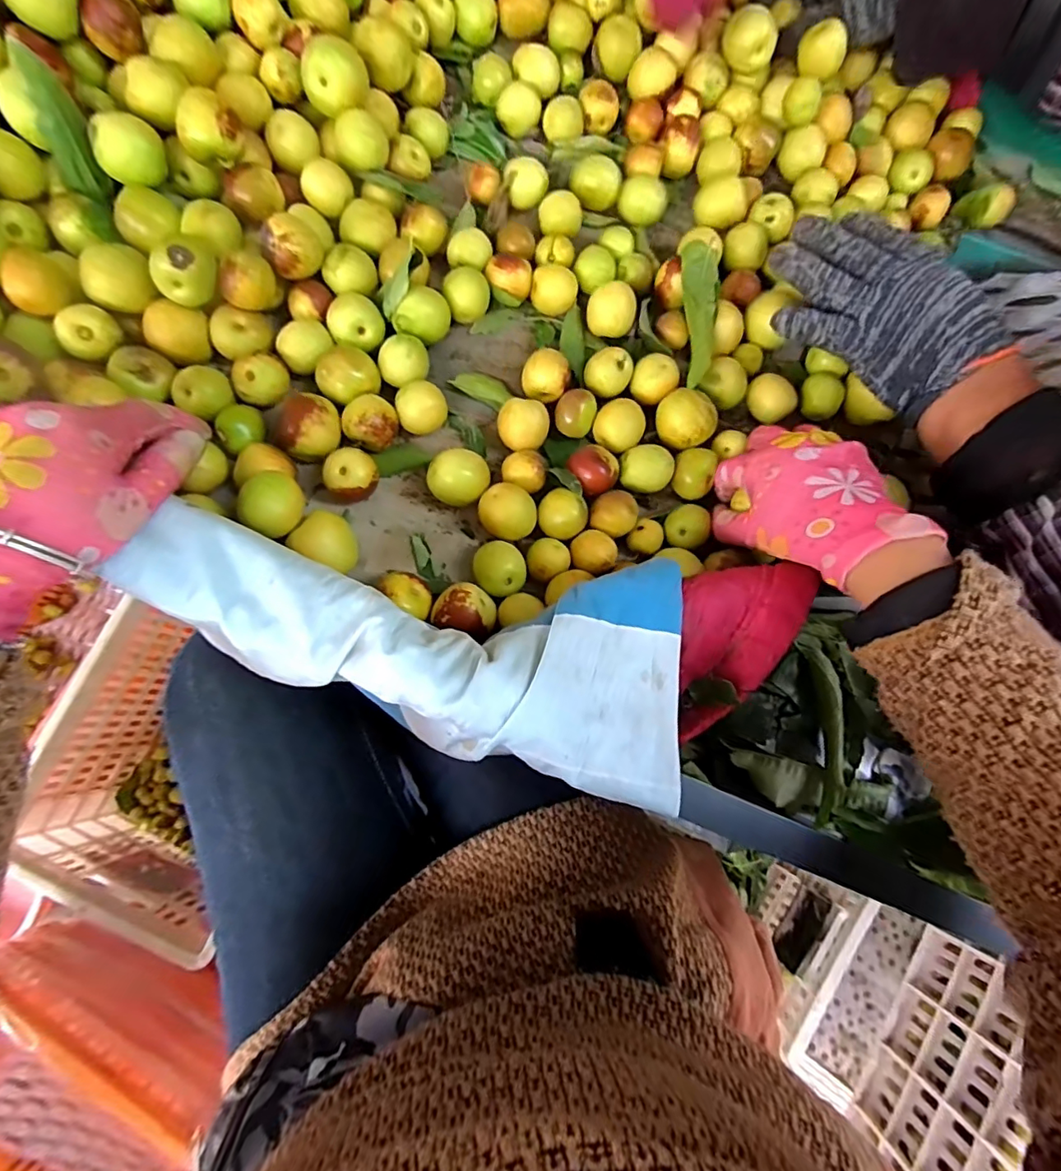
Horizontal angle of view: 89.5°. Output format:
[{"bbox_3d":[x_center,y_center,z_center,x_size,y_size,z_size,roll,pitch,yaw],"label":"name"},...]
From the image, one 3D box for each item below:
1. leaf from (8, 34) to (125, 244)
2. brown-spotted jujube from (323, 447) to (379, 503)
[{"bbox_3d":[-0.274,-0.259,0.318,0.027,0.088,0.028,-1,46,-2],"label":"leaf"},{"bbox_3d":[-0.116,-0.070,0.354,0.032,0.036,0.027,-28,80,-8],"label":"brown-spotted jujube"}]

